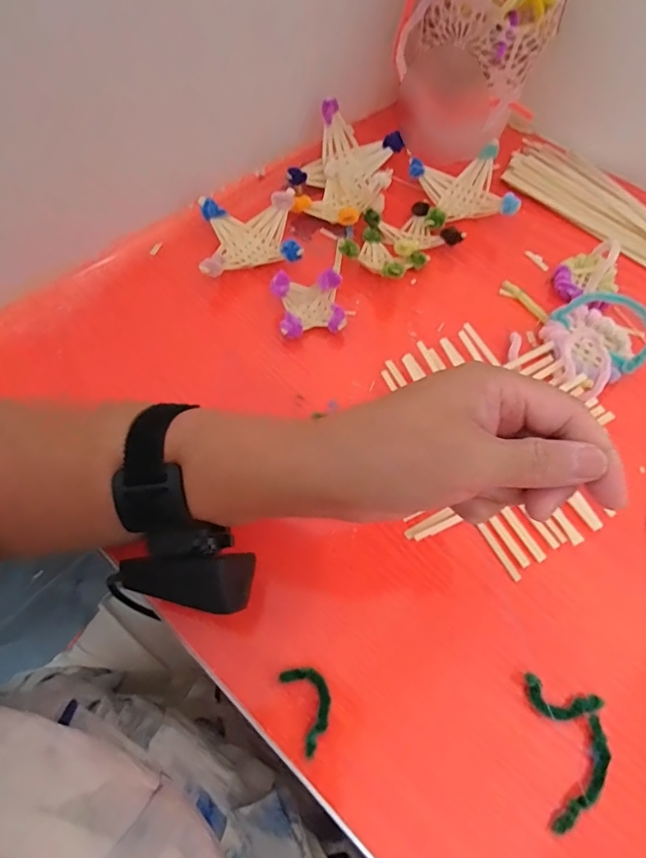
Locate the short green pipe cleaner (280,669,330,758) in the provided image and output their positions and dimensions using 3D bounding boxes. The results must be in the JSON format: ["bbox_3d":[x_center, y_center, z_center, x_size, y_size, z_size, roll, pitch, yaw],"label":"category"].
[{"bbox_3d":[-0.006,0.157,0.275,0.023,0.007,0.043,-20,66,-11],"label":"short green pipe cleaner"}]

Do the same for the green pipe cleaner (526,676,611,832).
[{"bbox_3d":[0.139,0.177,0.270,0.037,0.011,0.072,-2,63,-2],"label":"green pipe cleaner"}]

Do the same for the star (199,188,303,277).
[{"bbox_3d":[-0.062,-0.166,0.423,0.080,0.029,0.085,-6,64,-4],"label":"star"}]

